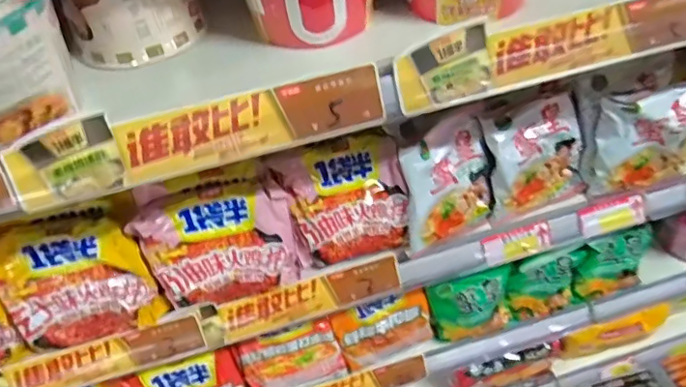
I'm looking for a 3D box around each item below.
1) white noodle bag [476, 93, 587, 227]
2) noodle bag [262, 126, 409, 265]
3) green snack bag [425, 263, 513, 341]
[{"bbox_3d":[0.231,-0.049,0.671,0.126,0.146,0.045,-20,25,-14],"label":"white noodle bag"},{"bbox_3d":[0.006,0.002,0.628,0.133,0.149,0.045,-26,10,-3],"label":"noodle bag"},{"bbox_3d":[0.199,0.170,0.820,0.130,0.122,0.043,-12,47,-4],"label":"green snack bag"}]

